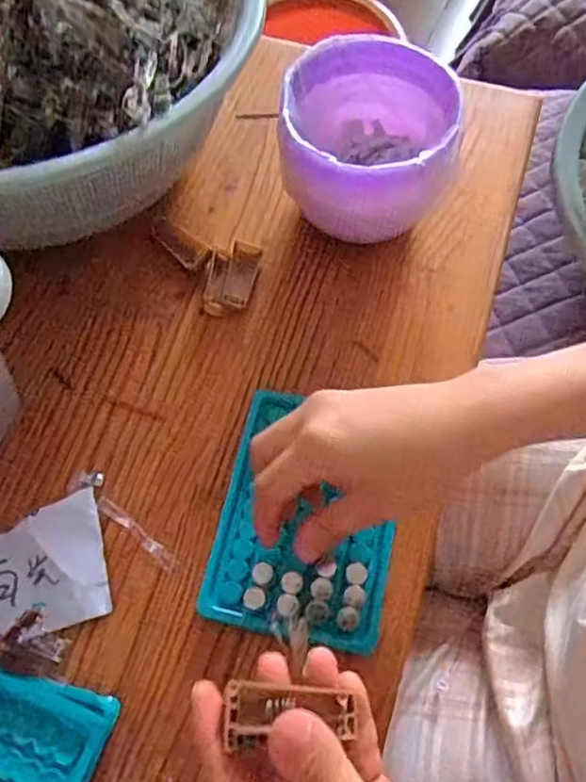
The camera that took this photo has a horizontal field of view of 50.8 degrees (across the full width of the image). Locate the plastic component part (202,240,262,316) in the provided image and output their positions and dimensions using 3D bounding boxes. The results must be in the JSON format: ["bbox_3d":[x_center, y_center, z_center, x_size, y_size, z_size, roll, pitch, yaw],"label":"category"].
[{"bbox_3d":[-0.042,-0.076,0.415,0.031,0.005,0.056,10,64,5],"label":"plastic component part"}]

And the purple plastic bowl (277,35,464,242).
[{"bbox_3d":[0.048,-0.156,0.409,0.104,0.092,0.104,0,64,0],"label":"purple plastic bowl"}]

